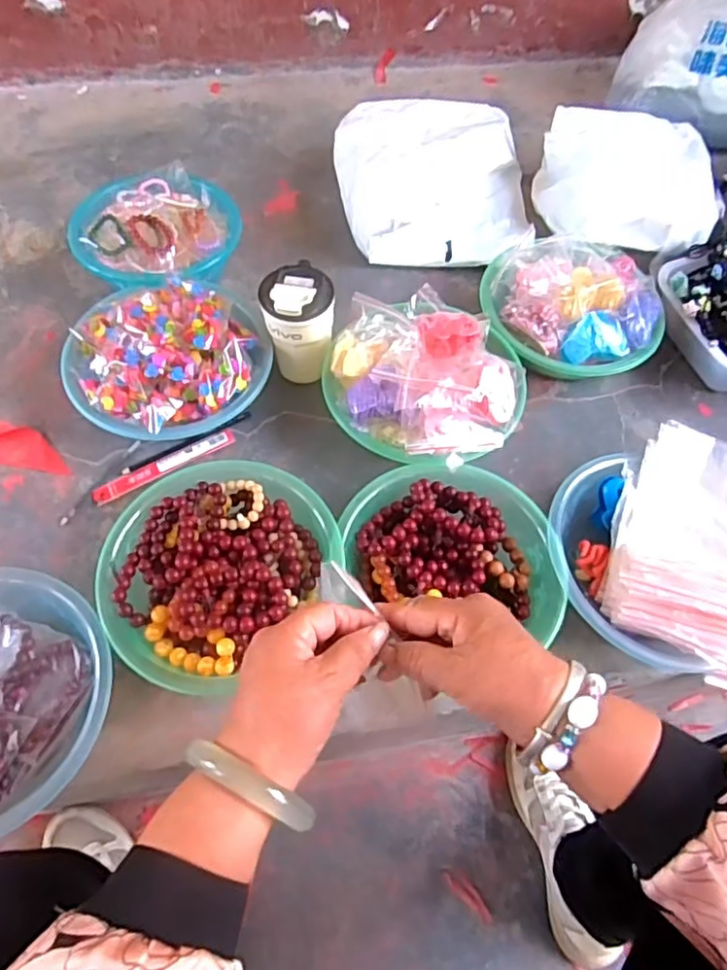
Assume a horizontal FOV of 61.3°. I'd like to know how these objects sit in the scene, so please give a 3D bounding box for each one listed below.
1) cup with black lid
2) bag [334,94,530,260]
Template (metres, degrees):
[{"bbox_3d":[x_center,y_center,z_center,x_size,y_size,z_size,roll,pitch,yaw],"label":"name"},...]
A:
[{"bbox_3d":[-0.079,-0.197,0.764,0.079,0.143,0.089,-5,61,-5],"label":"cup with black lid"},{"bbox_3d":[0.116,-0.481,0.950,0.297,0.103,0.305,-6,61,-5],"label":"bag"}]

